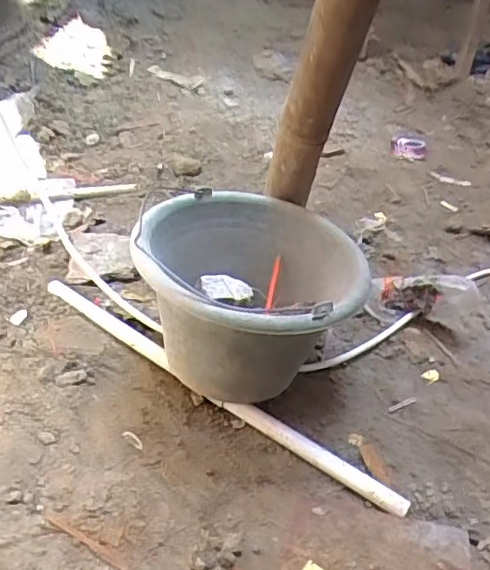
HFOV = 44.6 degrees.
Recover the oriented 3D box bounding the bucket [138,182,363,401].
[{"bbox_3d":[-0.004,0.015,0.691,0.234,0.175,0.239,6,38,-4],"label":"bucket"}]

